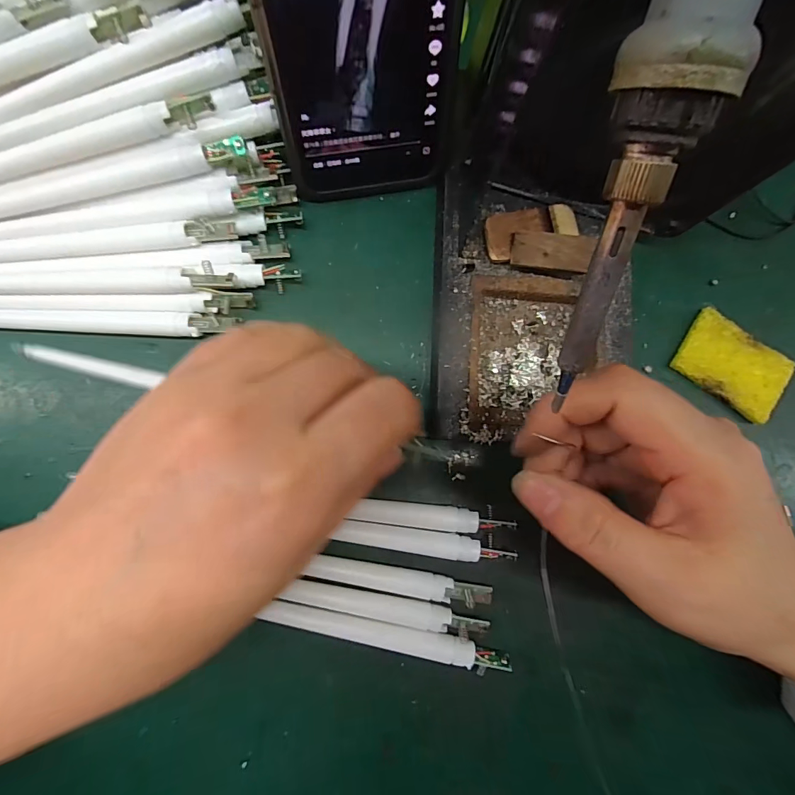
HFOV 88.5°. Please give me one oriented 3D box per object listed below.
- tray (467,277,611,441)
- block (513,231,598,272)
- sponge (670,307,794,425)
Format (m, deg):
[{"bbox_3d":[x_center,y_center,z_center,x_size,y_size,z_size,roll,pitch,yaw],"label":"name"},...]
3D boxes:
[{"bbox_3d":[0.071,-0.020,0.207,0.070,0.012,0.081,3,83,-4],"label":"tray"},{"bbox_3d":[0.076,-0.072,0.199,0.038,0.004,0.019,10,82,7],"label":"block"},{"bbox_3d":[0.179,-0.017,0.218,0.055,0.011,0.038,36,82,0],"label":"sponge"}]

